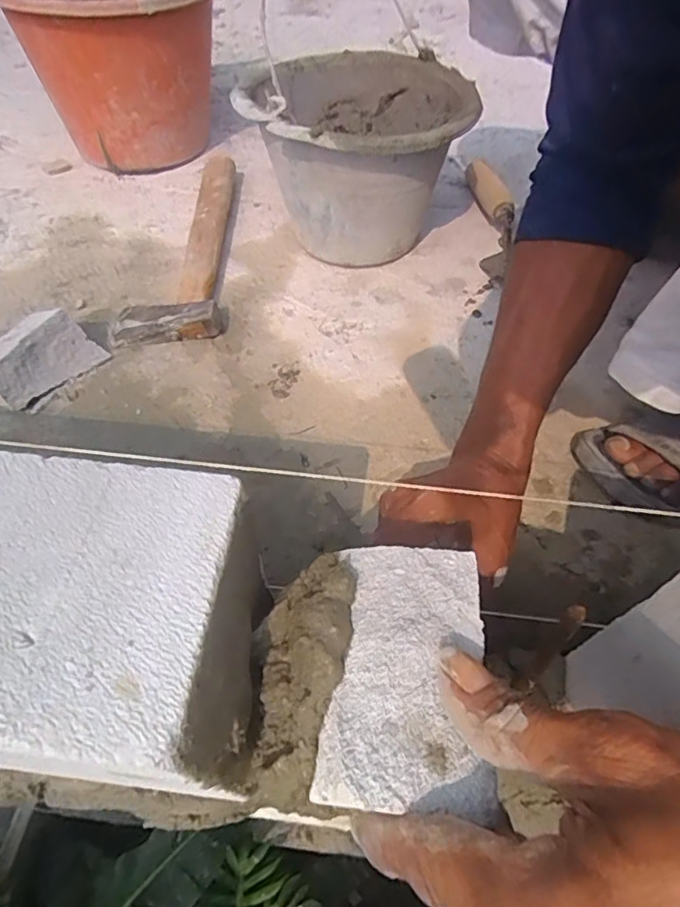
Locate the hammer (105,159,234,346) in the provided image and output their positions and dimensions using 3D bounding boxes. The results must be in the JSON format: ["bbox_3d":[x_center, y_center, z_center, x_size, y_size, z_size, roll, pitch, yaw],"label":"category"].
[{"bbox_3d":[-0.192,-0.254,0.664,0.120,0.040,0.321,-2,53,-2],"label":"hammer"}]

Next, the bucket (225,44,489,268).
[{"bbox_3d":[0.016,-0.329,0.637,0.237,0.171,0.251,1,53,-1],"label":"bucket"}]

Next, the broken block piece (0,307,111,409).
[{"bbox_3d":[-0.298,-0.093,0.537,0.064,0.052,0.120,39,61,25],"label":"broken block piece"}]

